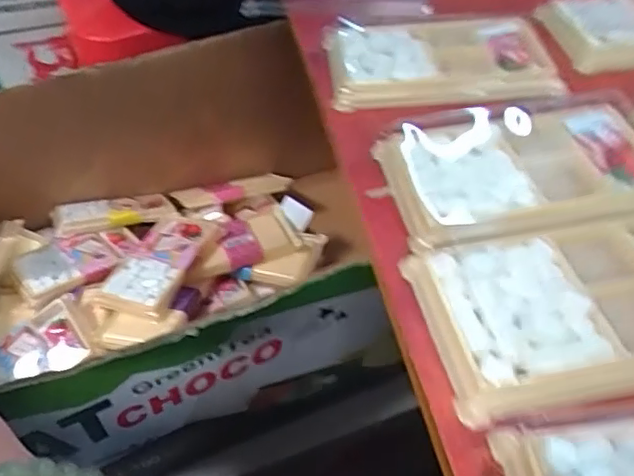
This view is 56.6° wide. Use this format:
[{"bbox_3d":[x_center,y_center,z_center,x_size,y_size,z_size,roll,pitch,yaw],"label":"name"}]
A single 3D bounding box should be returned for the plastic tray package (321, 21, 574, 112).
[{"bbox_3d":[0.076,-0.115,0.373,0.135,0.019,0.084,-3,47,1],"label":"plastic tray package"}]

